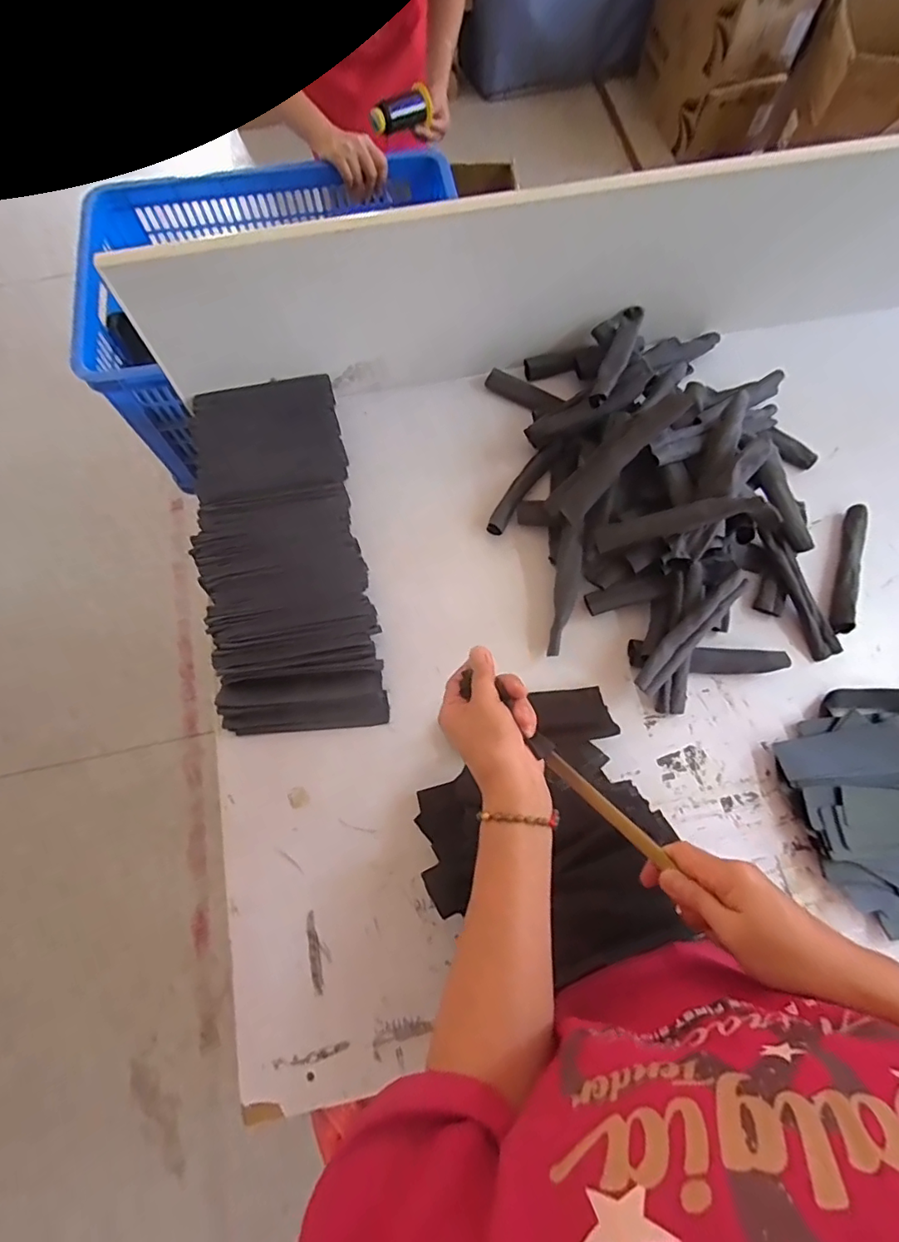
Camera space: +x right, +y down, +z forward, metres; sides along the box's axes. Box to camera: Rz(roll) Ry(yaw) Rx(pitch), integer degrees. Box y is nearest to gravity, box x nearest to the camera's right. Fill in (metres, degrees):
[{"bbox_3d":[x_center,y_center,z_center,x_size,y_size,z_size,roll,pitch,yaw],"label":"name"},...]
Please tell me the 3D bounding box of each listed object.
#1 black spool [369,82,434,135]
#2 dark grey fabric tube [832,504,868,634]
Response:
[{"bbox_3d":[-0.096,-0.969,1.019,0.123,0.047,0.048,-28,74,-8],"label":"black spool"},{"bbox_3d":[0.532,-0.073,0.713,0.029,0.024,0.192,18,73,6],"label":"dark grey fabric tube"}]

